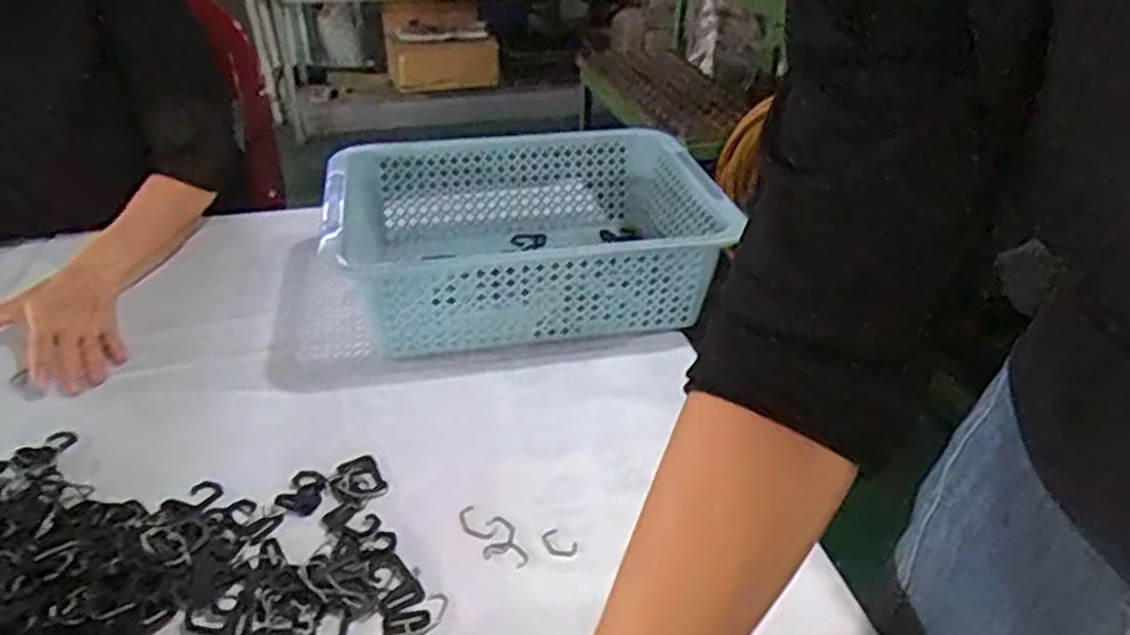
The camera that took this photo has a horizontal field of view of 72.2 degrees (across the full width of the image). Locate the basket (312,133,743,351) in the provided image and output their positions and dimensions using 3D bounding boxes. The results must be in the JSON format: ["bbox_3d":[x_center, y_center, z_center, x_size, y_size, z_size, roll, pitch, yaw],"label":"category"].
[{"bbox_3d":[-0.046,-0.088,0.824,0.382,0.119,0.280,-5,33,-9],"label":"basket"}]

